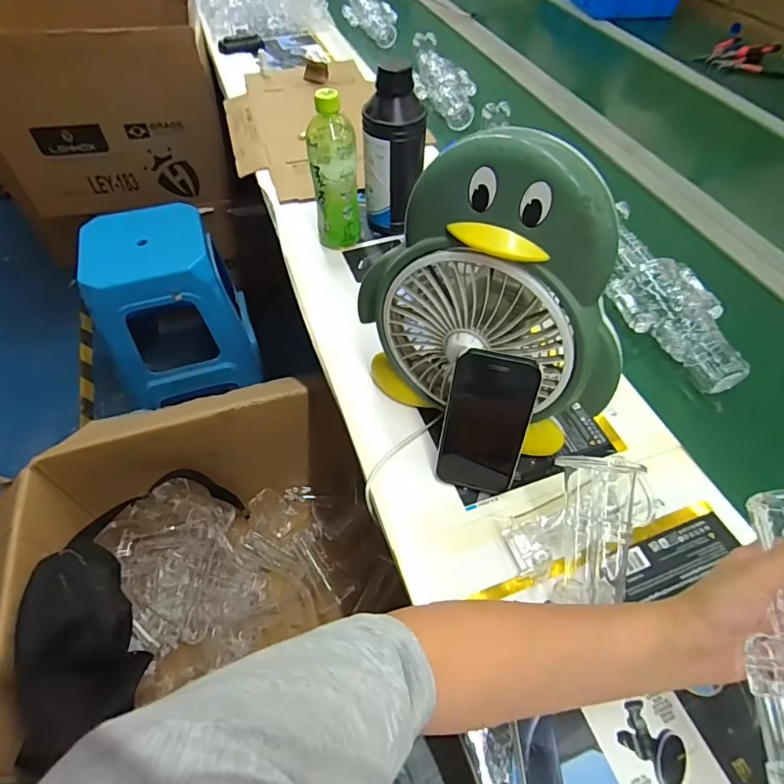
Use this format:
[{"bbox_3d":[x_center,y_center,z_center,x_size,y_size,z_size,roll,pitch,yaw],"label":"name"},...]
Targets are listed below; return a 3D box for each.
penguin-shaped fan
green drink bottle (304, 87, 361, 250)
[{"bbox_3d":[0.087,-0.072,0.449,0.248,0.286,0.100,35,61,22],"label":"penguin-shaped fan"},{"bbox_3d":[-0.079,-0.300,0.664,0.060,0.204,0.057,-3,54,-3],"label":"green drink bottle"}]

